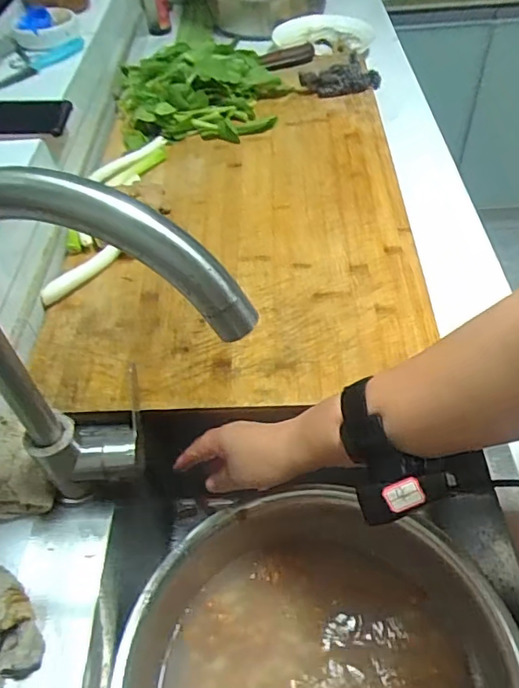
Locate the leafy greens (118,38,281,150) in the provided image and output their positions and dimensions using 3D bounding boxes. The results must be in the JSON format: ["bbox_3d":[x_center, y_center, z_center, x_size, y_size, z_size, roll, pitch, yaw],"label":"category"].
[{"bbox_3d":[-0.096,-0.421,0.883,0.268,0.074,0.208,-11,50,-4],"label":"leafy greens"}]

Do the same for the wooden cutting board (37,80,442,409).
[{"bbox_3d":[-0.024,-0.171,0.710,0.413,0.019,0.591,-2,50,3],"label":"wooden cutting board"}]

